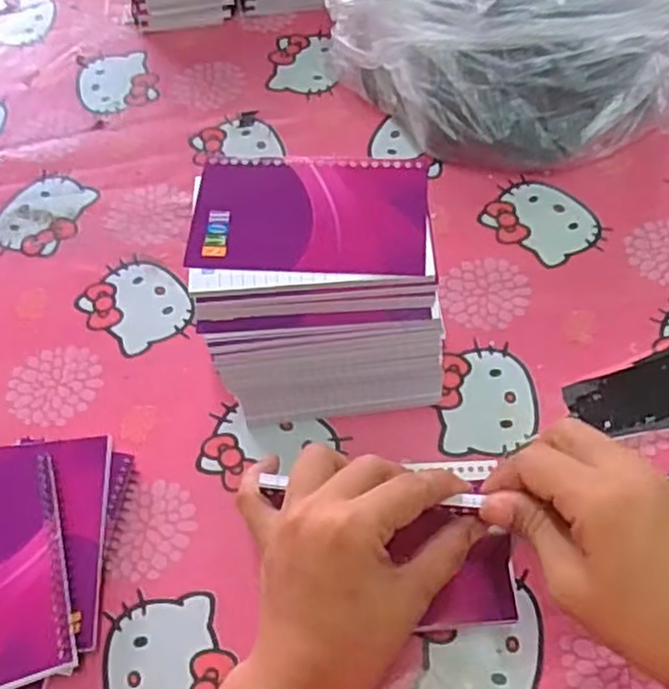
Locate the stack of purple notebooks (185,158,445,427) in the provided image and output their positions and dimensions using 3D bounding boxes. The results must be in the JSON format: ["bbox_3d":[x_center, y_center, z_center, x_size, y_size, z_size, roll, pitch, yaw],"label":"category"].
[{"bbox_3d":[-0.006,-0.025,0.447,0.139,0.141,0.113,-3,59,2],"label":"stack of purple notebooks"}]

